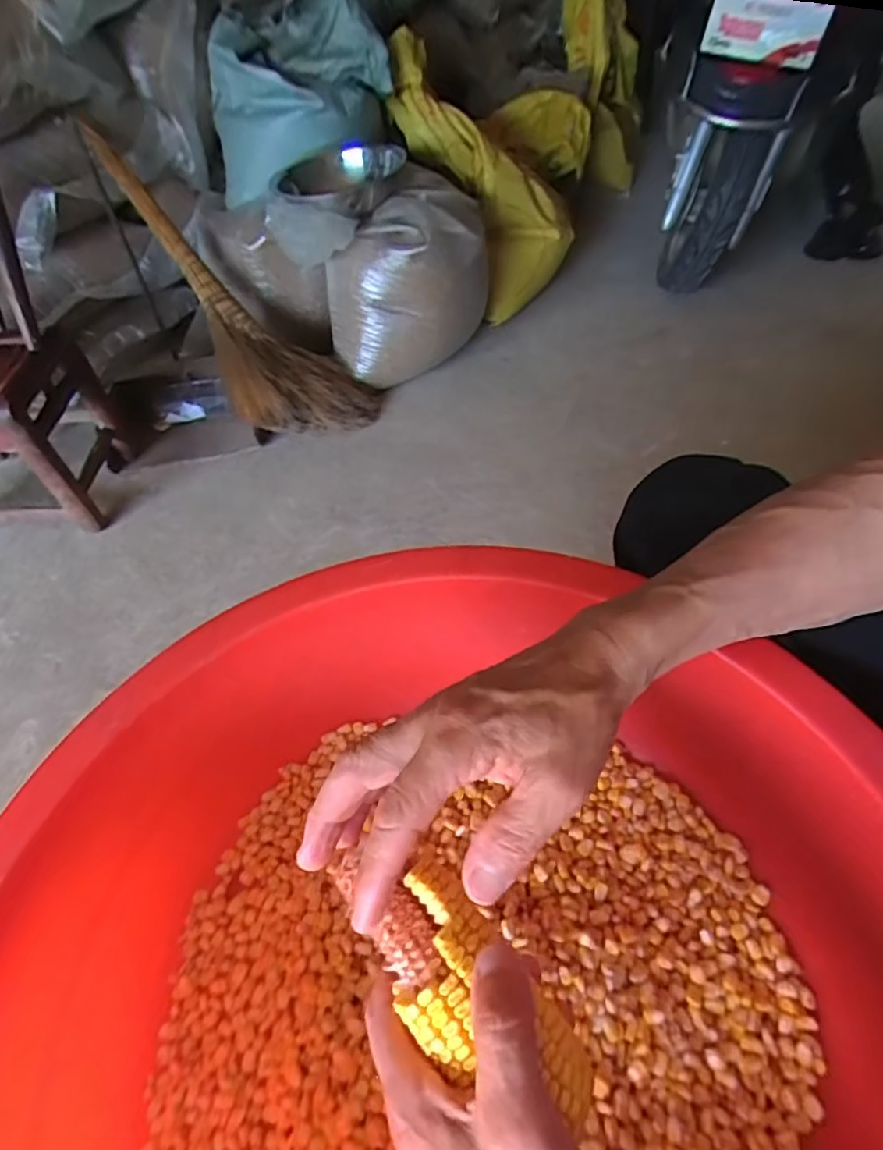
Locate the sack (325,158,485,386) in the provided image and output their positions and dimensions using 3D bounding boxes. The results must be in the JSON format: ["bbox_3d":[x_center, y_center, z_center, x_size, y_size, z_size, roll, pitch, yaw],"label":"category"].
[{"bbox_3d":[-0.074,-0.644,1.313,0.224,0.336,0.353,34,58,28],"label":"sack"}]

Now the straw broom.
[{"bbox_3d":[-0.466,-0.574,1.251,0.754,0.087,0.251,47,60,-7],"label":"straw broom"}]

